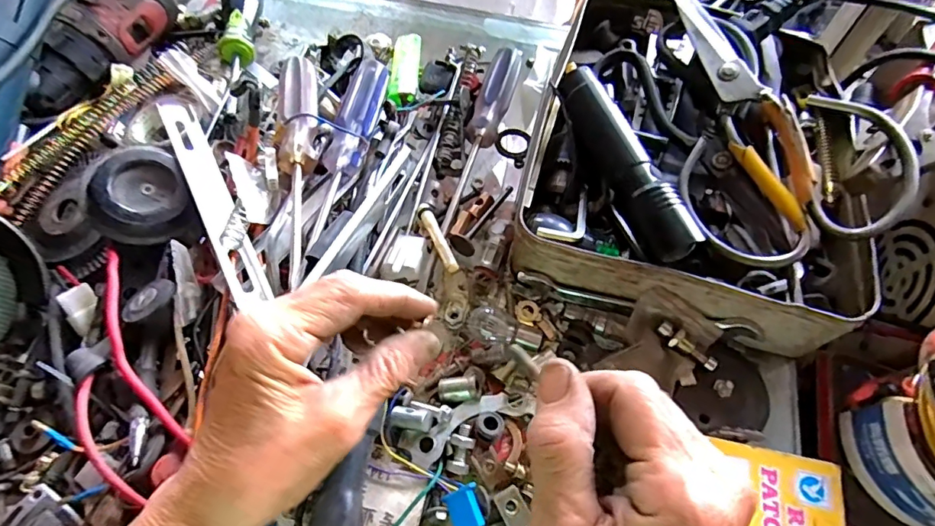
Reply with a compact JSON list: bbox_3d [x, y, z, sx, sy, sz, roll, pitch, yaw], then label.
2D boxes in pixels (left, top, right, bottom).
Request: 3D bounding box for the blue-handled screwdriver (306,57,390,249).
[{"bbox_3d":[-0.081,-0.080,0.340,0.023,0.021,0.149,11,63,6],"label":"blue-handled screwdriver"}]

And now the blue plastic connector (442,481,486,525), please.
[{"bbox_3d":[-0.001,0.129,0.261,0.018,0.009,0.022,-21,65,-10],"label":"blue plastic connector"}]

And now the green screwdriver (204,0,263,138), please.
[{"bbox_3d":[-0.194,-0.181,0.414,0.026,0.034,0.199,-3,63,-1],"label":"green screwdriver"}]

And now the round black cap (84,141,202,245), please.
[{"bbox_3d":[-0.201,-0.043,0.305,0.055,0.024,0.062,-20,64,-9],"label":"round black cap"}]

